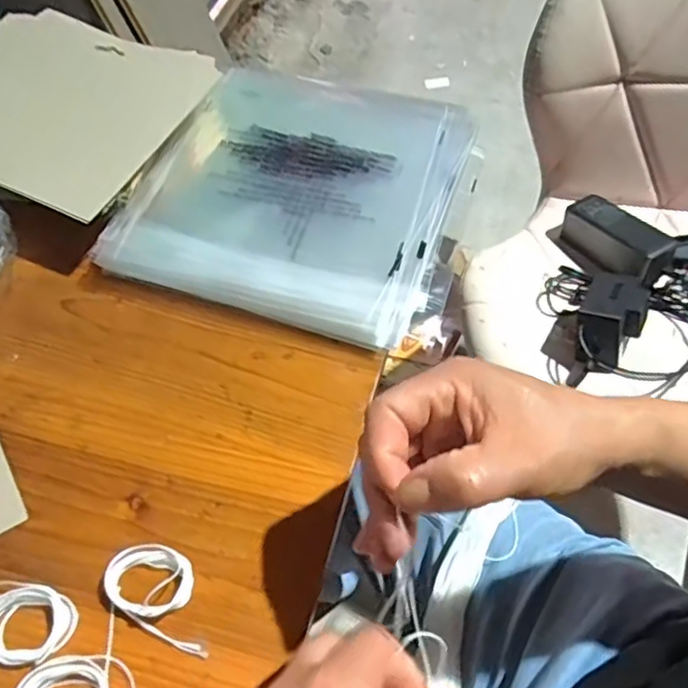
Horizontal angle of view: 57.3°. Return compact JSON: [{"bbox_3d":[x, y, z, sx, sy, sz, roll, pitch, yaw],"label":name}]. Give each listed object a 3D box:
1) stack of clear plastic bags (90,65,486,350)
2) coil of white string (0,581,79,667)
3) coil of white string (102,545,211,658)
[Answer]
[{"bbox_3d":[-0.029,-0.112,0.452,0.225,0.030,0.217,14,59,11],"label":"stack of clear plastic bags"},{"bbox_3d":[-0.160,0.136,0.309,0.054,0.012,0.035,11,58,10],"label":"coil of white string"},{"bbox_3d":[-0.090,0.125,0.318,0.063,0.011,0.036,23,61,17],"label":"coil of white string"}]

